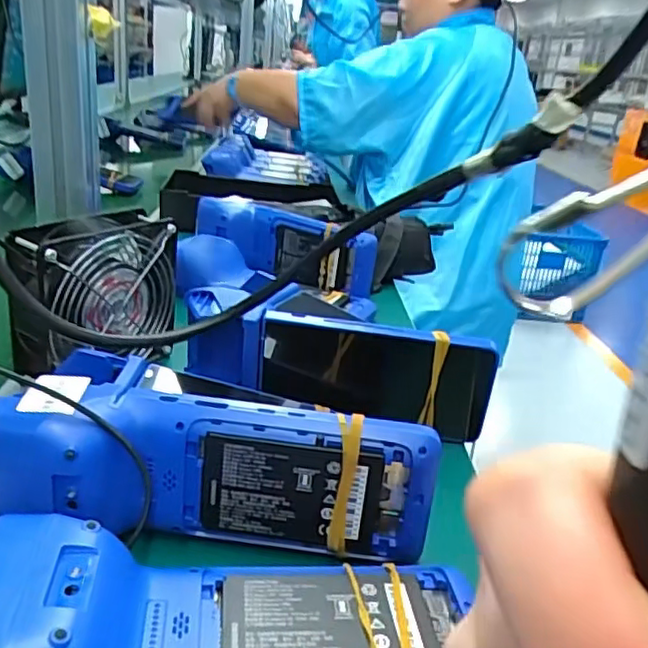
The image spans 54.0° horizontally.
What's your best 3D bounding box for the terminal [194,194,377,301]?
[{"bbox_3d":[-0.045,-0.088,0.708,0.219,0.069,0.048,14,24,16],"label":"terminal"}]

